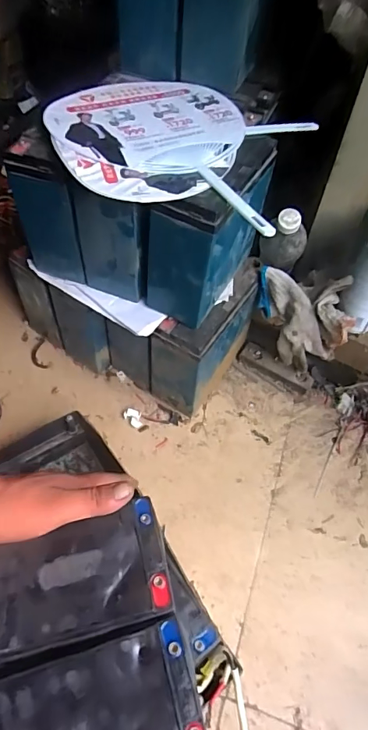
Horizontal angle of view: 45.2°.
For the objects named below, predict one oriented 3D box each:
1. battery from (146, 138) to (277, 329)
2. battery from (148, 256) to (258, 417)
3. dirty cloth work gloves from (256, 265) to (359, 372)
[{"bbox_3d":[0.028,-0.172,0.549,0.091,0.170,0.182,25,57,13],"label":"battery"},{"bbox_3d":[0.033,-0.042,0.672,0.075,0.176,0.184,30,58,16],"label":"battery"},{"bbox_3d":[0.172,-0.062,0.658,0.086,0.156,0.123,-21,59,-18],"label":"dirty cloth work gloves"}]

